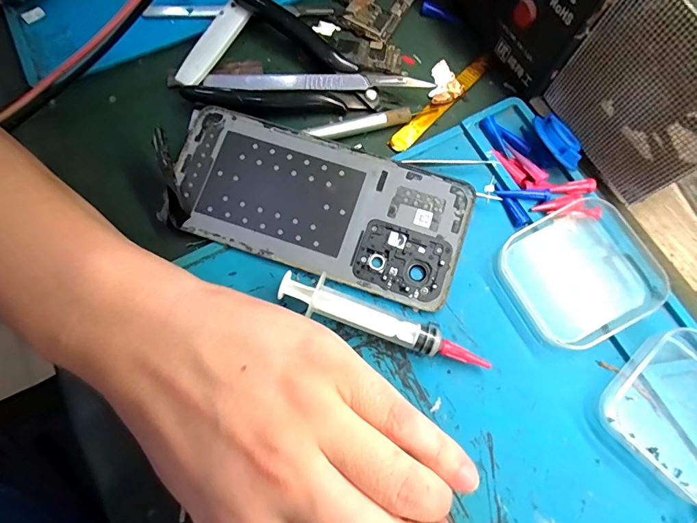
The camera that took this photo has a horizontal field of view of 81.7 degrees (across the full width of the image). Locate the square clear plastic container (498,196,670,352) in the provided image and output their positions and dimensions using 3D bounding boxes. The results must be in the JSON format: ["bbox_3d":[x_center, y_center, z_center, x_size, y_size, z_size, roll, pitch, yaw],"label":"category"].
[{"bbox_3d":[0.119,0.006,0.206,0.066,0.012,0.066,-29,76,-9],"label":"square clear plastic container"}]

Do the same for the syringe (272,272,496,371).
[{"bbox_3d":[0.017,0.029,0.195,0.101,0.015,0.017,20,74,4],"label":"syringe"}]

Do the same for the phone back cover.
[{"bbox_3d":[-0.019,-0.030,0.213,0.156,0.010,0.070,19,74,4],"label":"phone back cover"}]

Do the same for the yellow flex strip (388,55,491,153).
[{"bbox_3d":[0.055,-0.094,0.238,0.011,0.004,0.082,43,79,3],"label":"yellow flex strip"}]

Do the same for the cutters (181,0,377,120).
[{"bbox_3d":[-0.032,-0.113,0.233,0.099,0.023,0.080,19,74,4],"label":"cutters"}]

